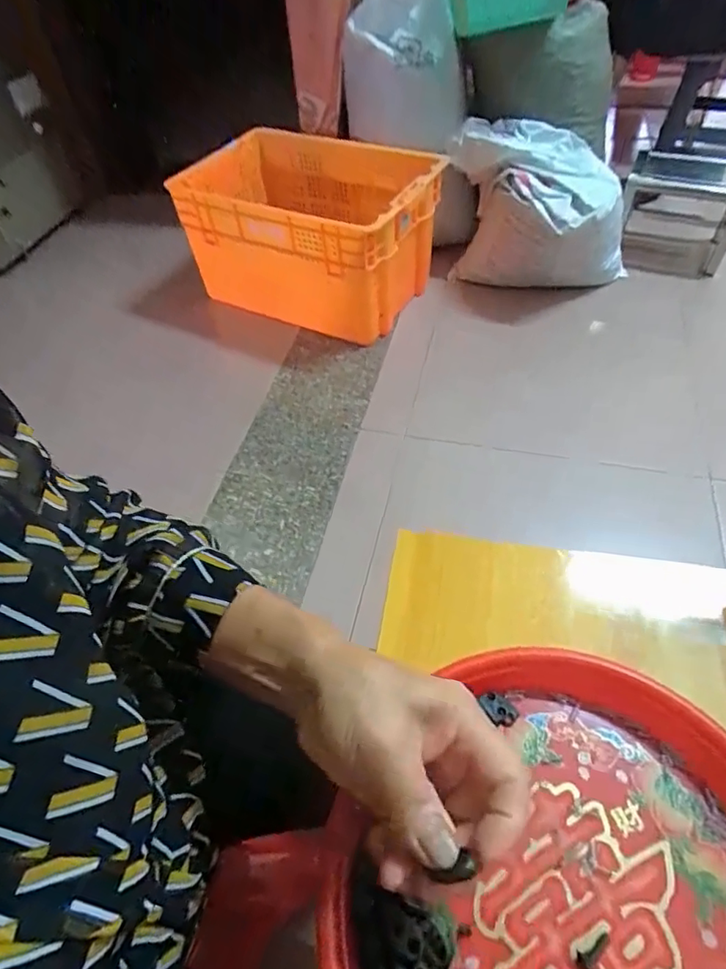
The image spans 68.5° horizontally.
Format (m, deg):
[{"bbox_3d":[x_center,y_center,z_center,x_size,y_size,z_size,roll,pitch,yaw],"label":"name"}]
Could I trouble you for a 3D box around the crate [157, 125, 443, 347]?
[{"bbox_3d":[-0.114,-0.625,1.363,0.543,0.340,0.404,26,59,22],"label":"crate"}]

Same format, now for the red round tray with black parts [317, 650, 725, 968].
[{"bbox_3d":[0.114,0.199,0.258,0.210,0.030,0.223,-2,52,3],"label":"red round tray with black parts"}]

